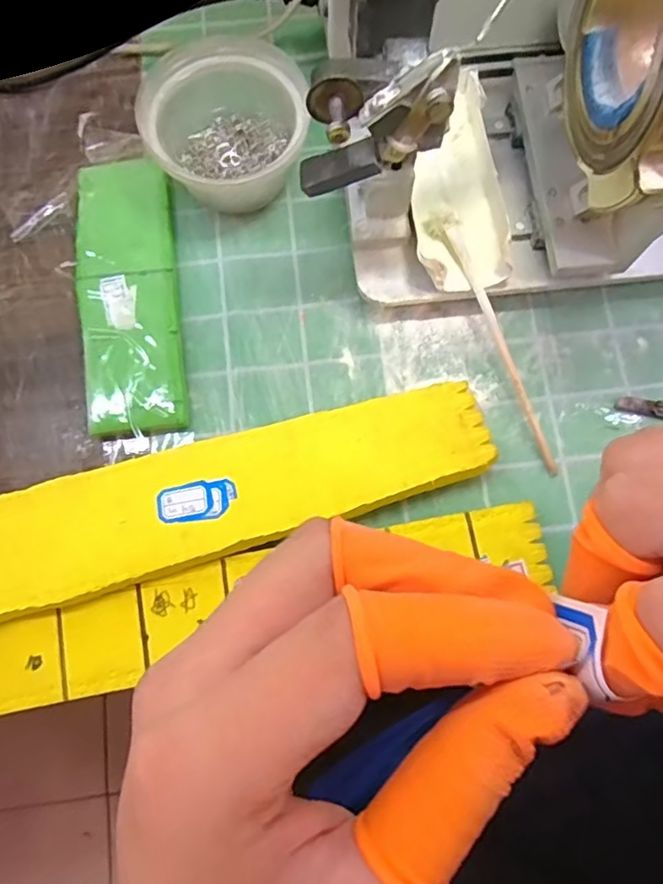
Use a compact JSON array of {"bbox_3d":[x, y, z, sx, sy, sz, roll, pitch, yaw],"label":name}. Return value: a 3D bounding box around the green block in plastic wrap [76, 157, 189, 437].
[{"bbox_3d":[-0.125,-0.094,0.358,0.058,0.015,0.184,-8,76,-2],"label":"green block in plastic wrap"}]

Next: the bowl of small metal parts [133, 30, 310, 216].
[{"bbox_3d":[-0.064,-0.200,0.363,0.095,0.052,0.103,0,76,0],"label":"bowl of small metal parts"}]

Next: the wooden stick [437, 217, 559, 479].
[{"bbox_3d":[0.099,-0.055,0.336,0.007,0.010,0.155,-23,89,-6],"label":"wooden stick"}]

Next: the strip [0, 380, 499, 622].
[{"bbox_3d":[-0.082,0.035,0.319,0.341,0.022,0.065,-16,77,-4],"label":"strip"}]

